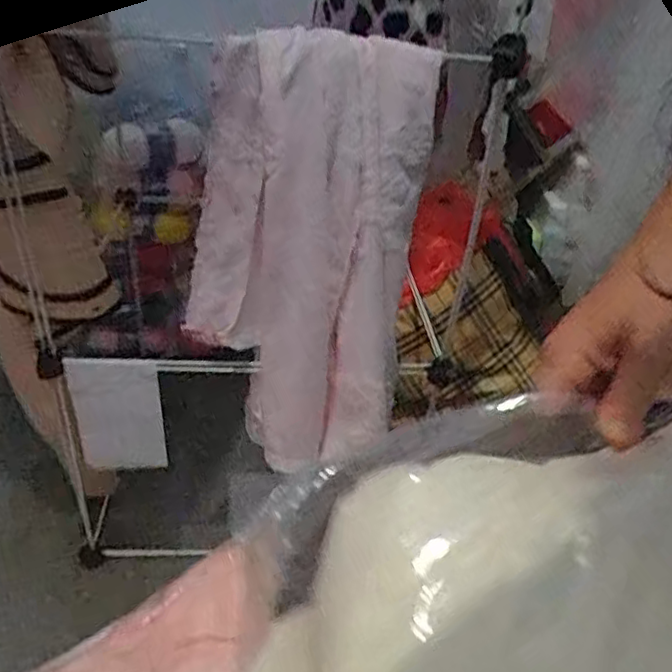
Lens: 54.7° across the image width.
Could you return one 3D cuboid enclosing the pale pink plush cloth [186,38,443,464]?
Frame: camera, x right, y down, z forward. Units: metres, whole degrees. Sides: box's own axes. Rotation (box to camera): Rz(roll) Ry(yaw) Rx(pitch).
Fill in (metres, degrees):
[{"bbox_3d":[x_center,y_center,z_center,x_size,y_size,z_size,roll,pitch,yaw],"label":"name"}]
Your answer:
[{"bbox_3d":[-0.030,-0.064,0.679,0.234,0.443,0.104,18,36,17],"label":"pale pink plush cloth"}]

